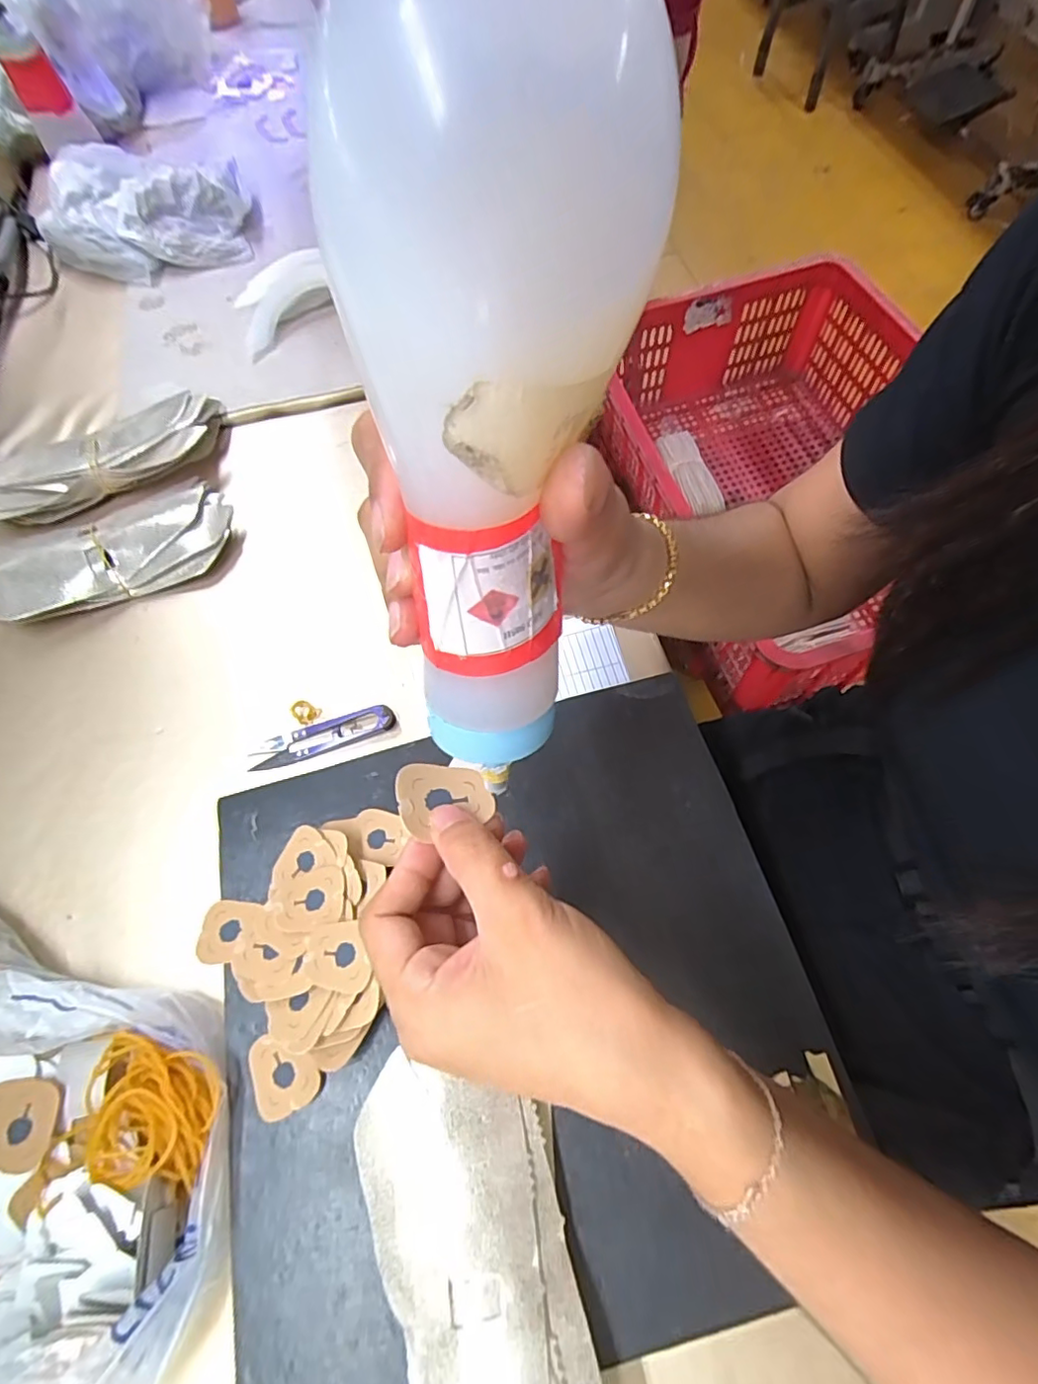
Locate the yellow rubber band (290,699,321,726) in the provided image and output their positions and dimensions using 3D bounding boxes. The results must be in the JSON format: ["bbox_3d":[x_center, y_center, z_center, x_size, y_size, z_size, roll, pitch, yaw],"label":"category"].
[{"bbox_3d":[-0.150,0.014,0.410,0.021,0.004,0.015,32,70,16],"label":"yellow rubber band"}]

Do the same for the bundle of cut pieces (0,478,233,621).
[{"bbox_3d":[-0.326,-0.108,0.464,0.193,0.031,0.085,-18,65,-7],"label":"bundle of cut pieces"}]

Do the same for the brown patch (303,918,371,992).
[{"bbox_3d":[-0.094,0.137,0.305,0.036,0.004,0.034,-13,60,7],"label":"brown patch"}]

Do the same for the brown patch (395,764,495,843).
[{"bbox_3d":[-0.030,0.041,0.236,0.037,0.004,0.028,-7,54,-24],"label":"brown patch"}]

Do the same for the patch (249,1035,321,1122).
[{"bbox_3d":[-0.119,0.193,0.299,0.032,0.004,0.037,-19,70,-3],"label":"patch"}]

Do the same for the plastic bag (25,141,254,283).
[{"bbox_3d":[-0.395,-0.507,0.617,0.208,0.058,0.133,18,66,11],"label":"plastic bag"}]

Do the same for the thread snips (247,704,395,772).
[{"bbox_3d":[-0.135,0.030,0.402,0.098,0.005,0.023,-19,65,-7],"label":"thread snips"}]

